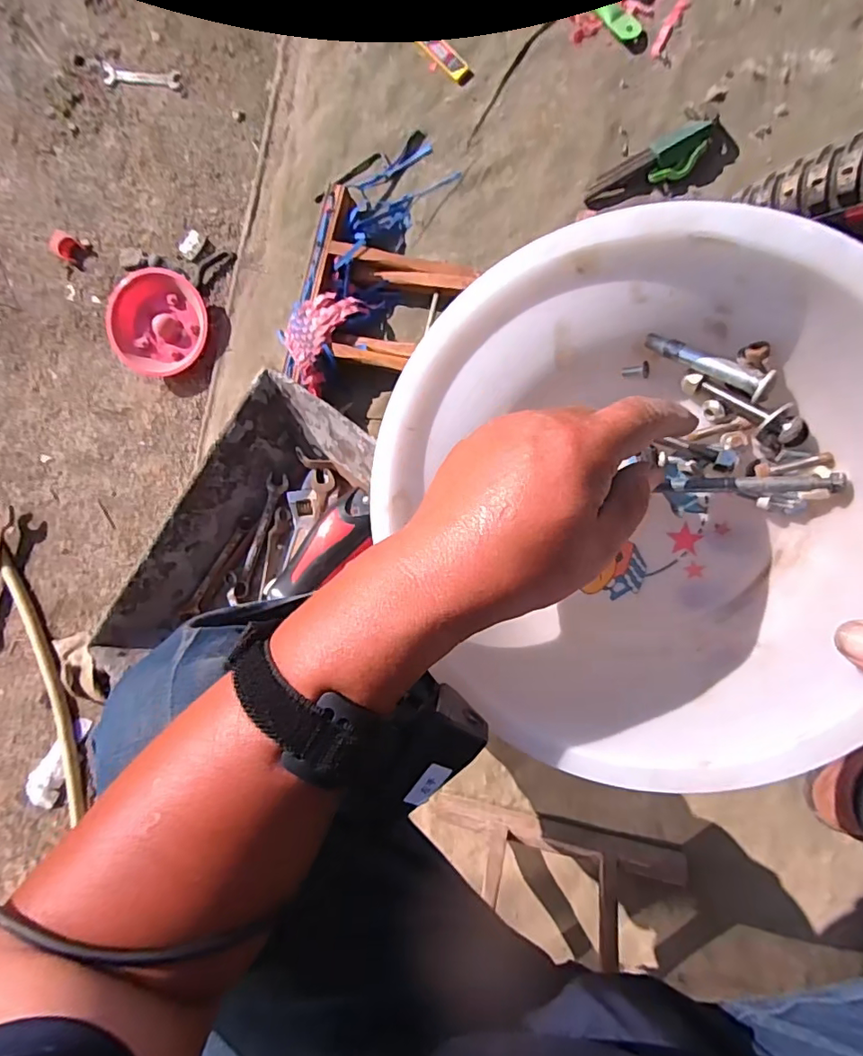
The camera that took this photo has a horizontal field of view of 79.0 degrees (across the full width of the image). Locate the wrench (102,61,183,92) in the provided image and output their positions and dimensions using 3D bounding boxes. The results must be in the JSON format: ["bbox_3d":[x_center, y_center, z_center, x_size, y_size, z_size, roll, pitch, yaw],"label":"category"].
[{"bbox_3d":[-0.496,-0.769,0.894,0.157,0.004,0.040,13,91,13],"label":"wrench"}]

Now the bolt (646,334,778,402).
[{"bbox_3d":[0.138,-0.083,0.263,0.064,0.009,0.012,38,94,30],"label":"bolt"}]

